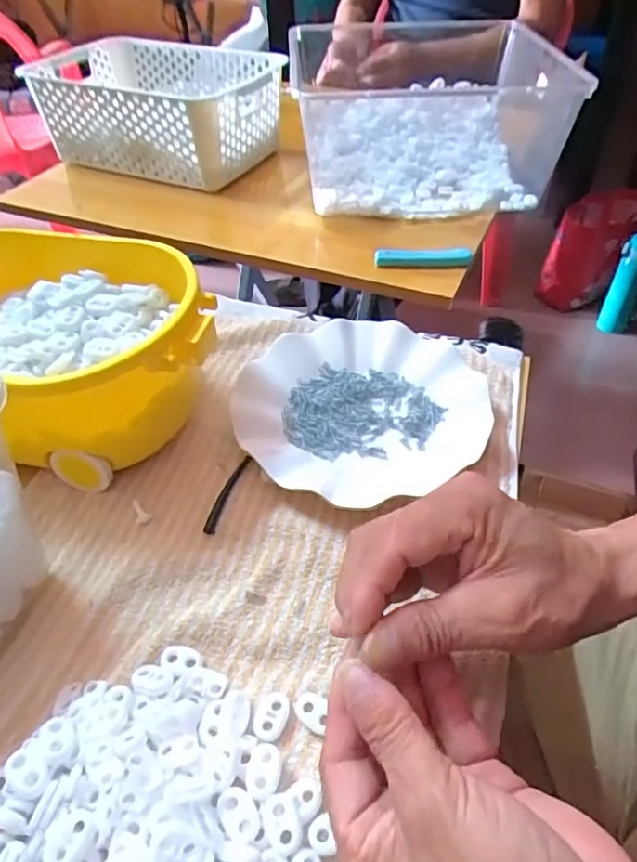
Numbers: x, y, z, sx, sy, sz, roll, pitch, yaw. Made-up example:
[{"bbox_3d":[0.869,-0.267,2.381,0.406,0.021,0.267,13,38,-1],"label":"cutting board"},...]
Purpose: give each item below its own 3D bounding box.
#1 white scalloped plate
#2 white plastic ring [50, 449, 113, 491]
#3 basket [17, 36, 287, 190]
[{"bbox_3d":[0.030,-0.022,0.430,0.181,0.025,0.160,-13,46,-12],"label":"white scalloped plate"},{"bbox_3d":[-0.156,0.025,0.377,0.039,0.039,0.005,1,45,2],"label":"white plastic ring"},{"bbox_3d":[-0.207,-0.428,0.775,0.303,0.117,0.202,20,49,20],"label":"basket"}]

